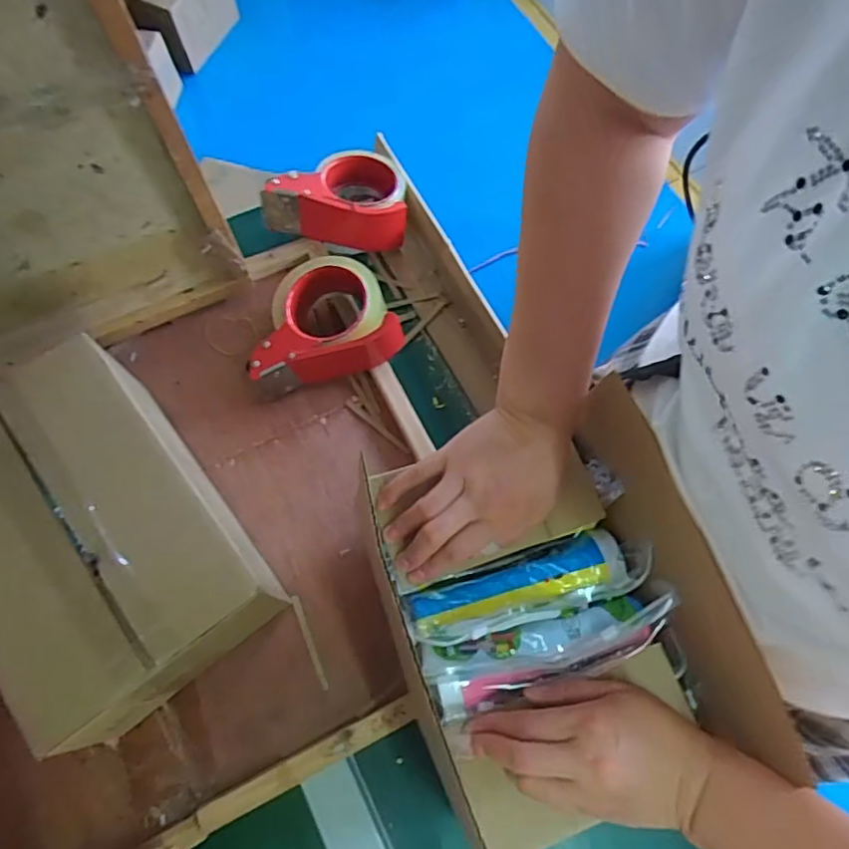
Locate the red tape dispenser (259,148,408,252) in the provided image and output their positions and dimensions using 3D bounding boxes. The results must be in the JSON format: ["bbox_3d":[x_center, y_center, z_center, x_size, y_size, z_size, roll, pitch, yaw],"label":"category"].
[{"bbox_3d":[-0.093,-0.237,0.638,0.146,0.066,0.094,-1,69,-1],"label":"red tape dispenser"}]

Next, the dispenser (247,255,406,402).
[{"bbox_3d":[-0.104,-0.097,0.586,0.142,0.080,0.103,-17,70,-7],"label":"dispenser"}]

